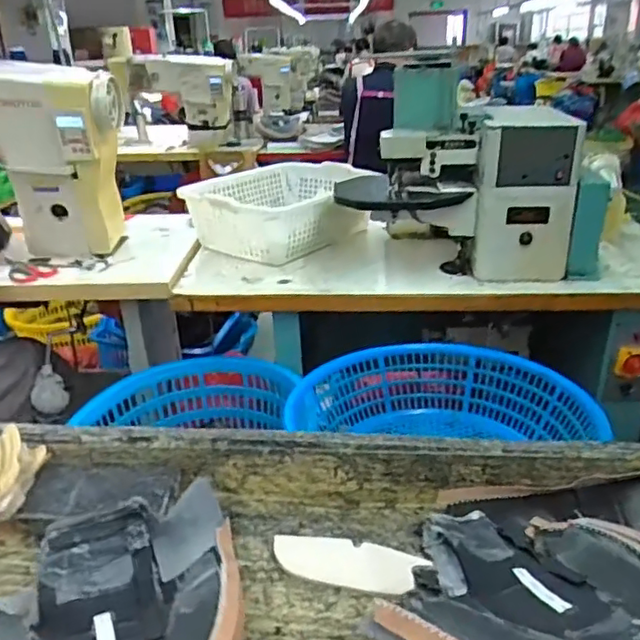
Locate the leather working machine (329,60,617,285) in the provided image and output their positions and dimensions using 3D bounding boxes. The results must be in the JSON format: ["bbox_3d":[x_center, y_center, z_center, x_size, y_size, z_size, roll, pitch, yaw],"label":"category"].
[{"bbox_3d":[0.348,-0.320,1.373,0.561,0.401,0.248,8,25,19],"label":"leather working machine"}]

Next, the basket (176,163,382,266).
[{"bbox_3d":[-0.105,-0.297,1.637,0.412,0.150,0.451,14,28,30],"label":"basket"}]

